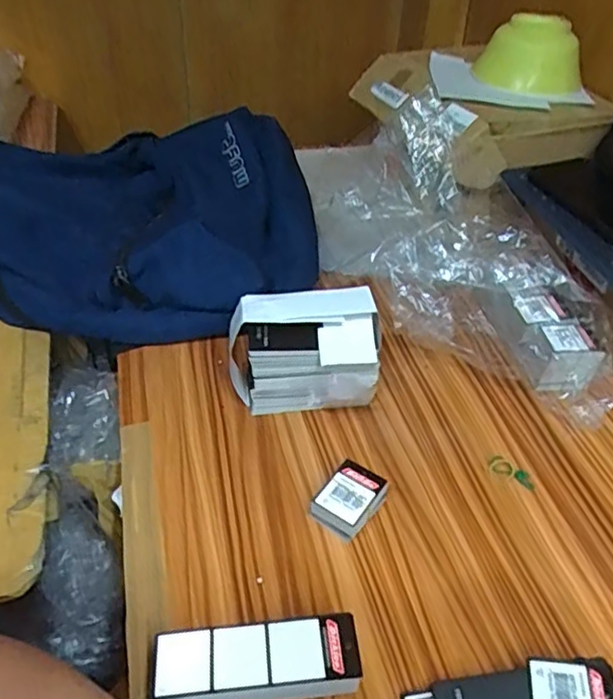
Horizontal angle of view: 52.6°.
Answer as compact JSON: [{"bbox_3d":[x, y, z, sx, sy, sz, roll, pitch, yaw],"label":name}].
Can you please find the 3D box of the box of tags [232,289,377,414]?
[{"bbox_3d":[-0.003,0.007,0.543,0.127,0.107,0.059,-7,43,-10],"label":"box of tags"}]

